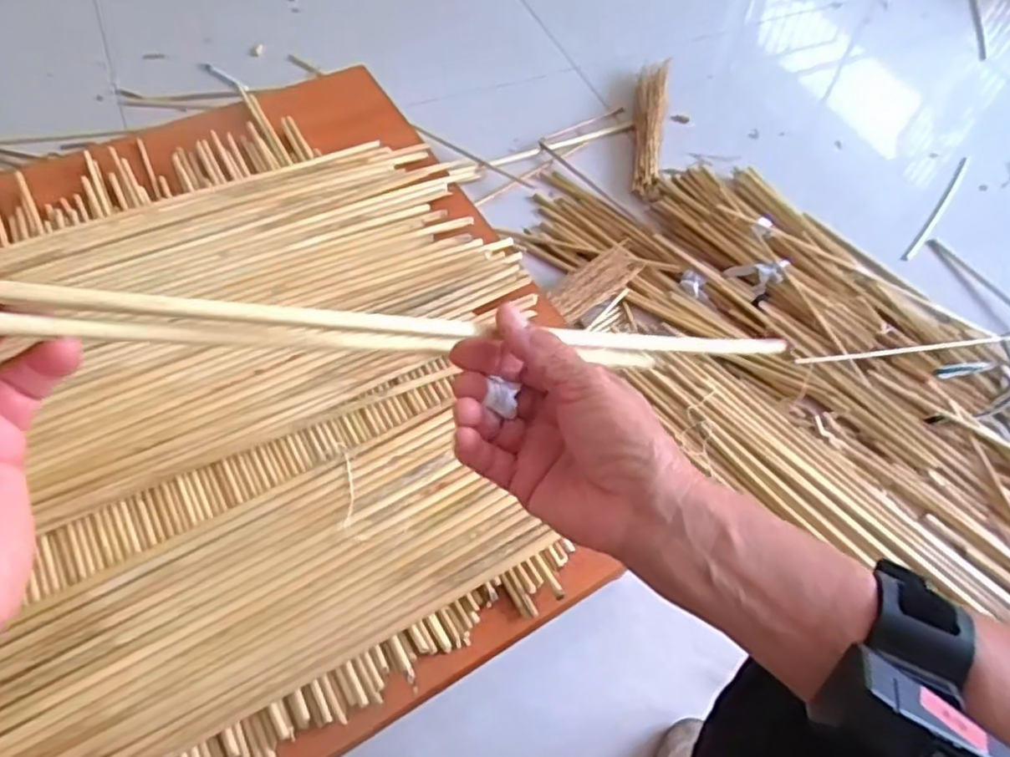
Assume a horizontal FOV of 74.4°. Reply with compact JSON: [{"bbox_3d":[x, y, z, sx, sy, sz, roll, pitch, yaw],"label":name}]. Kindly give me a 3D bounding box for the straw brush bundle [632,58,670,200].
[{"bbox_3d":[0.235,-0.414,1.085,0.052,0.055,0.290,9,60,1],"label":"straw brush bundle"}]

